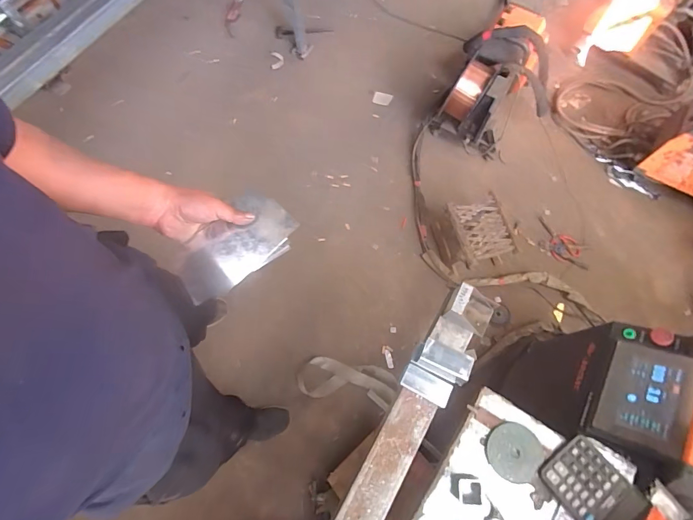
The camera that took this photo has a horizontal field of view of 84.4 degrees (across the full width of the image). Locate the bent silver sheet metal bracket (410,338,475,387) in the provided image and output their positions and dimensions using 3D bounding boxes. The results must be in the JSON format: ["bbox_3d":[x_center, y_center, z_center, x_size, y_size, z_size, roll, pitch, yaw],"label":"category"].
[{"bbox_3d":[0.159,0.168,0.635,0.085,0.051,0.043,25,71,11],"label":"bent silver sheet metal bracket"}]

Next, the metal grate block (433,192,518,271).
[{"bbox_3d":[0.473,-0.087,1.441,0.207,0.196,0.262,-15,69,-4],"label":"metal grate block"}]

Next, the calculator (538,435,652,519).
[{"bbox_3d":[0.436,0.402,0.671,0.122,0.035,0.141,-35,73,-11],"label":"calculator"}]

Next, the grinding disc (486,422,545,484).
[{"bbox_3d":[0.314,0.359,0.715,0.102,0.013,0.097,0,70,1],"label":"grinding disc"}]

